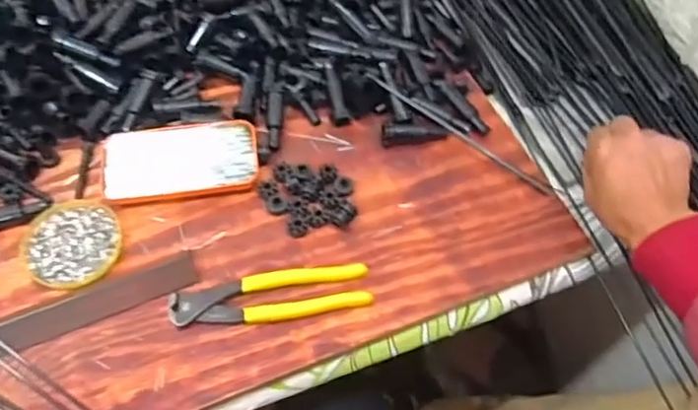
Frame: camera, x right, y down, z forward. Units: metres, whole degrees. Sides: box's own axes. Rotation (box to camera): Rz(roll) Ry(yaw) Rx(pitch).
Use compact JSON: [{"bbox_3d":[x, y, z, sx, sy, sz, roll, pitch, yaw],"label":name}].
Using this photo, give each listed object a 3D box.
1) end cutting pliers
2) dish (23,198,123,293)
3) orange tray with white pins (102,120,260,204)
[{"bbox_3d":[-0.065,0.078,0.500,0.163,0.012,0.040,-7,58,-6],"label":"end cutting pliers"},{"bbox_3d":[-0.246,0.033,0.527,0.081,0.008,0.088,1,58,-2],"label":"dish"},{"bbox_3d":[-0.159,-0.043,0.565,0.142,0.019,0.074,-5,58,-5],"label":"orange tray with white pins"}]

